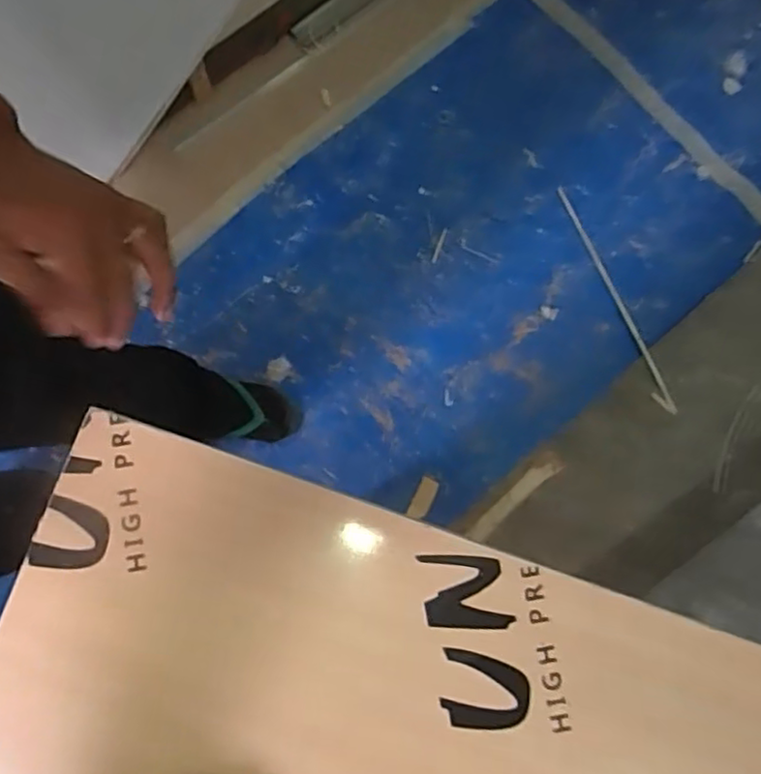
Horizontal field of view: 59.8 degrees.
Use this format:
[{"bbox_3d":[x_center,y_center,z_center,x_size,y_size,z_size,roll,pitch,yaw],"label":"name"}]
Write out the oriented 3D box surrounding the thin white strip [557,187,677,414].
[{"bbox_3d":[0.480,-0.182,1.350,0.040,0.011,0.514,-20,81,-4],"label":"thin white strip"}]

